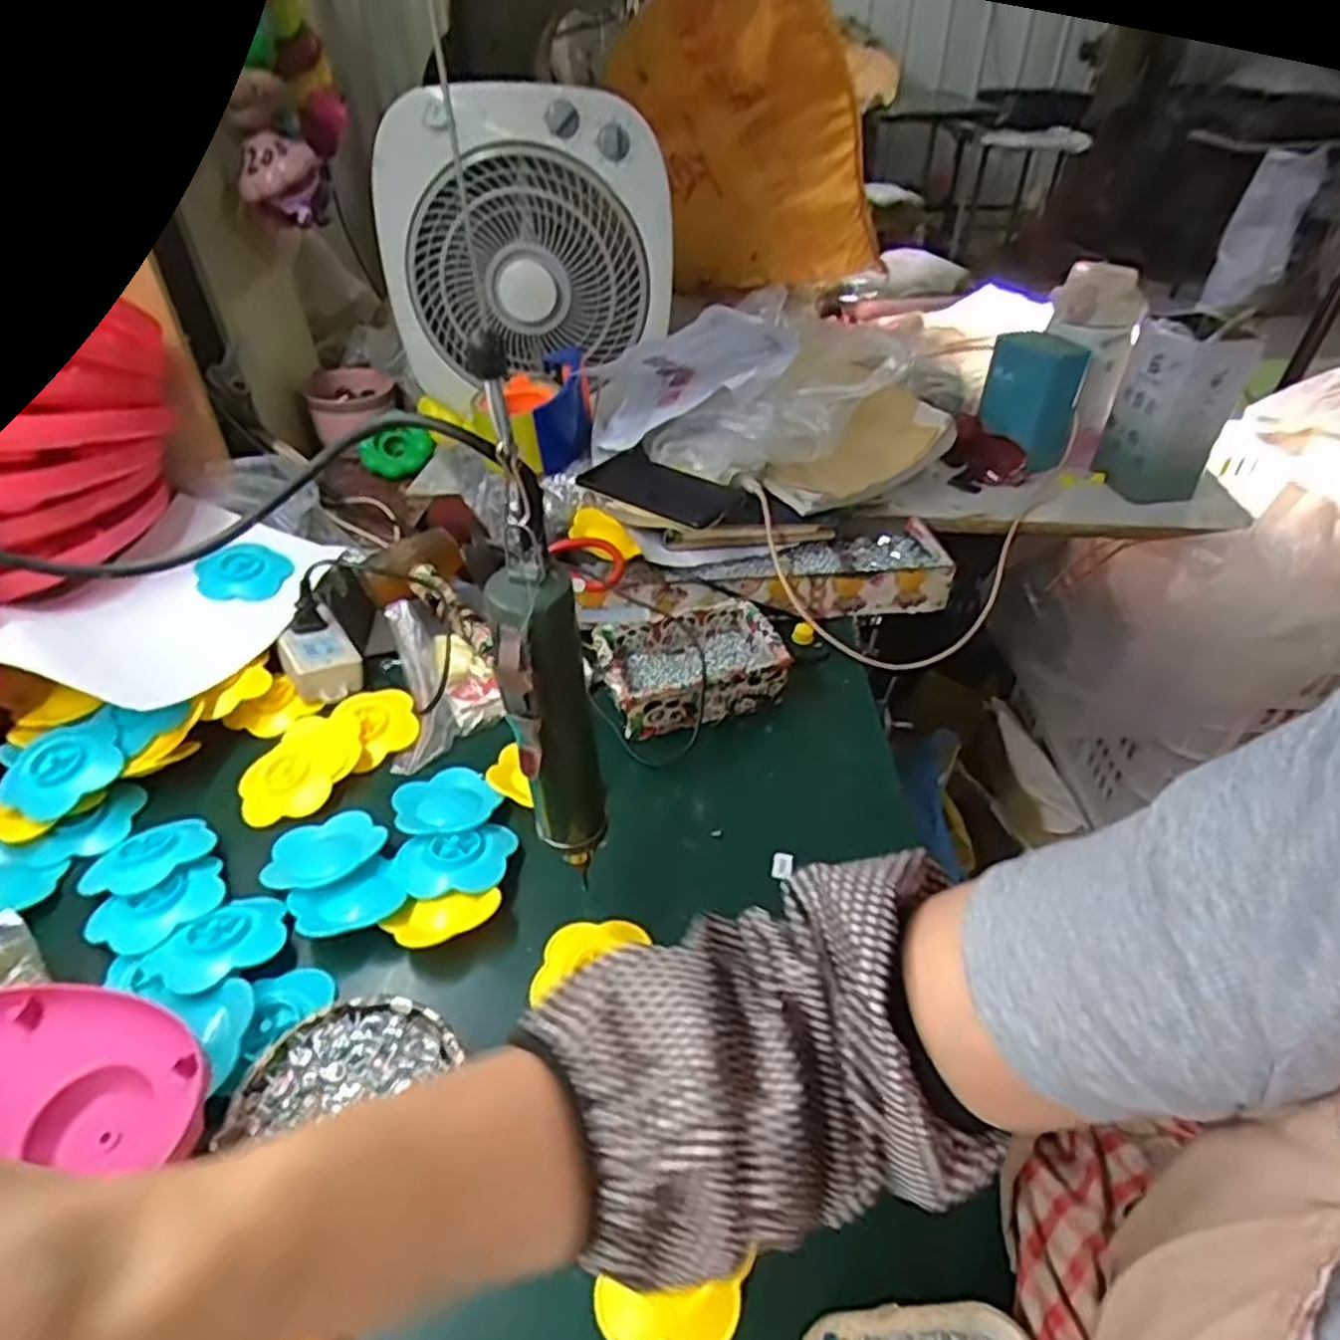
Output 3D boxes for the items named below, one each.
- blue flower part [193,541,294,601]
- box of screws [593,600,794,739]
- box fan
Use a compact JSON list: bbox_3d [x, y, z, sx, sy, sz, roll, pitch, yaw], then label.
[{"bbox_3d":[-0.392,-0.090,0.716,0.077,0.010,0.057,-26,81,-35],"label":"blue flower part"},{"bbox_3d":[0.015,-0.004,0.662,0.148,0.052,0.102,-10,42,-17],"label":"box of screws"},{"bbox_3d":[-0.163,-0.472,0.888,0.319,0.308,0.097,1,40,2],"label":"box fan"}]

